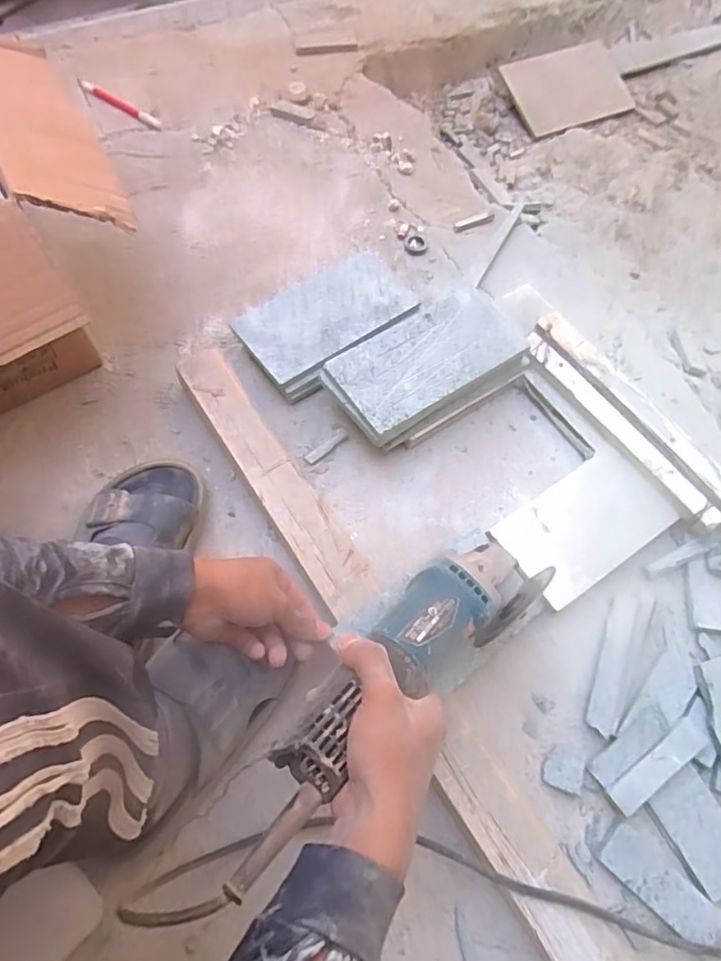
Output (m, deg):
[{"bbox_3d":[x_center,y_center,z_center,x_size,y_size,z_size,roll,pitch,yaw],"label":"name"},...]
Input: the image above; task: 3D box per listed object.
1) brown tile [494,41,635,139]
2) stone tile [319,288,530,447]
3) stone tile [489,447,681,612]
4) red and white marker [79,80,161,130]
[{"bbox_3d":[0.370,-0.701,1.032,0.262,0.015,0.157,-25,83,-21],"label":"brown tile"},{"bbox_3d":[0.069,-0.130,0.612,0.209,0.016,0.106,-32,71,-16],"label":"stone tile"},{"bbox_3d":[0.226,0.046,0.581,0.164,0.008,0.100,-33,71,-14],"label":"stone tile"},{"bbox_3d":[-0.353,-0.550,0.843,0.153,0.011,0.018,33,67,11],"label":"red and white marker"}]

